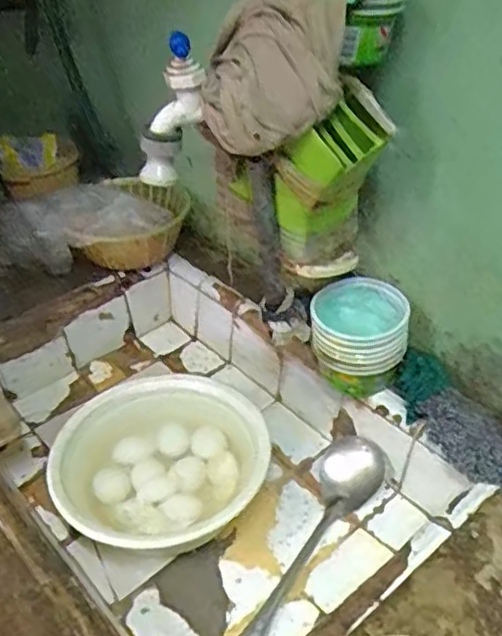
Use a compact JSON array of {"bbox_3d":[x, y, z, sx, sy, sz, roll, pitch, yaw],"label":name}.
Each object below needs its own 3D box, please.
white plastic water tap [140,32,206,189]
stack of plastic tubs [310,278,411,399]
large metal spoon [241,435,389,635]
[{"bbox_3d":[-0.072,-0.184,0.590,0.047,0.133,0.029,4,30,-31],"label":"white plastic water tap"},{"bbox_3d":[0.132,0.024,0.799,0.112,0.109,0.086,3,37,7],"label":"stack of plastic tubs"},{"bbox_3d":[0.076,0.253,0.738,0.083,0.064,0.297,16,40,22],"label":"large metal spoon"}]

